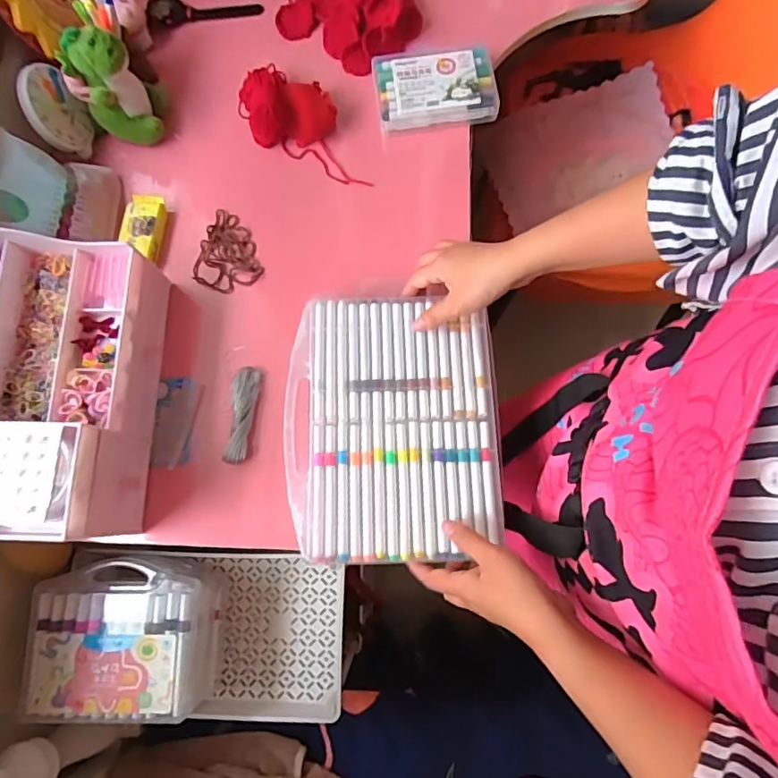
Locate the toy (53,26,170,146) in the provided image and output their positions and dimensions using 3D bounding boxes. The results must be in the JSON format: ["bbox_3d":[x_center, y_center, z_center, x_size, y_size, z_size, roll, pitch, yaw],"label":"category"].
[{"bbox_3d":[-0.324,-0.352,0.611,0.087,0.108,0.065,-10,76,-2],"label":"toy"}]

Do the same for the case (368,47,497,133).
[{"bbox_3d":[0.056,-0.374,0.638,0.142,0.033,0.100,-5,76,0],"label":"case"}]

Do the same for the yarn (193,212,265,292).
[{"bbox_3d":[-0.200,-0.164,0.621,0.077,0.009,0.099,-19,76,-4],"label":"yarn"}]

